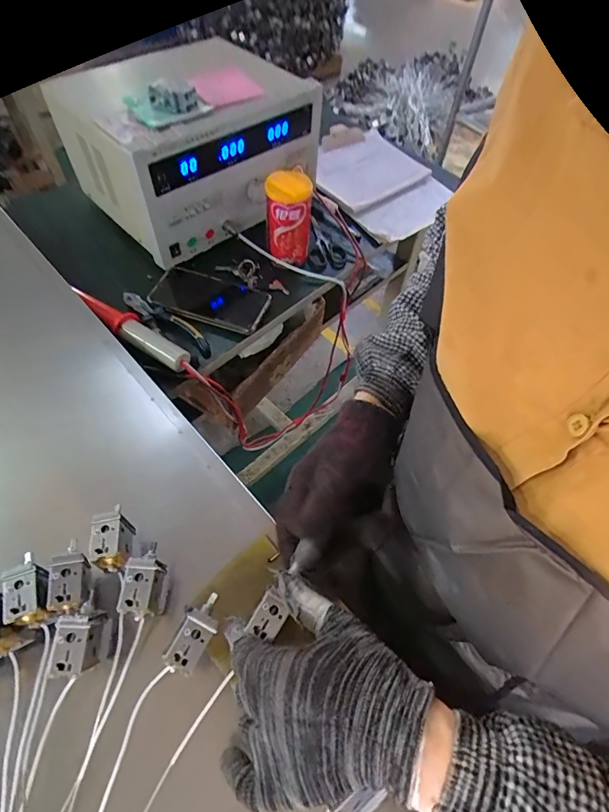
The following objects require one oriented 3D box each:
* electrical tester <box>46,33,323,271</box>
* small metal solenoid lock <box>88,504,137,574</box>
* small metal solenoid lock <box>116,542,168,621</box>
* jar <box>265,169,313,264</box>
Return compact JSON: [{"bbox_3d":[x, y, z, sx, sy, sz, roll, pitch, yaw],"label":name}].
[{"bbox_3d":[-0.156,-0.399,0.658,0.325,0.194,0.203,-36,67,-24],"label":"electrical tester"},{"bbox_3d":[-0.157,0.109,0.350,0.030,0.020,0.047,-7,58,-9],"label":"small metal solenoid lock"},{"bbox_3d":[-0.126,0.134,0.335,0.030,0.018,0.054,0,58,-5],"label":"small metal solenoid lock"},{"bbox_3d":[-0.024,-0.273,0.629,0.061,0.120,0.059,2,57,-4],"label":"jar"}]

